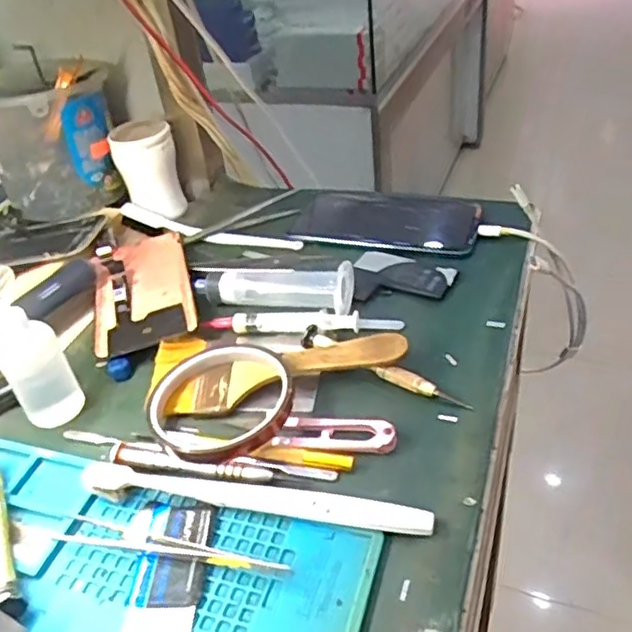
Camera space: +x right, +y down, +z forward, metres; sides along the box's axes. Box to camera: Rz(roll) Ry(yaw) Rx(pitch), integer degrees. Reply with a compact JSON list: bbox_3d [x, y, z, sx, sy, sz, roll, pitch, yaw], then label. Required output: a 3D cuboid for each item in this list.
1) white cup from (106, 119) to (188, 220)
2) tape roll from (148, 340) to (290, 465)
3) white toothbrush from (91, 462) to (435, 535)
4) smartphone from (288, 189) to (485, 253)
[{"bbox_3d":[-0.153,-0.134,0.584,0.052,0.073,0.050,-18,40,-14],"label":"white cup"},{"bbox_3d":[-0.055,0.049,0.381,0.081,0.016,0.085,-4,39,3],"label":"tape roll"},{"bbox_3d":[-0.036,0.094,0.330,0.187,0.010,0.019,4,40,14],"label":"white toothbrush"},{"bbox_3d":[0.058,-0.084,0.544,0.157,0.010,0.078,9,41,20],"label":"smartphone"}]

